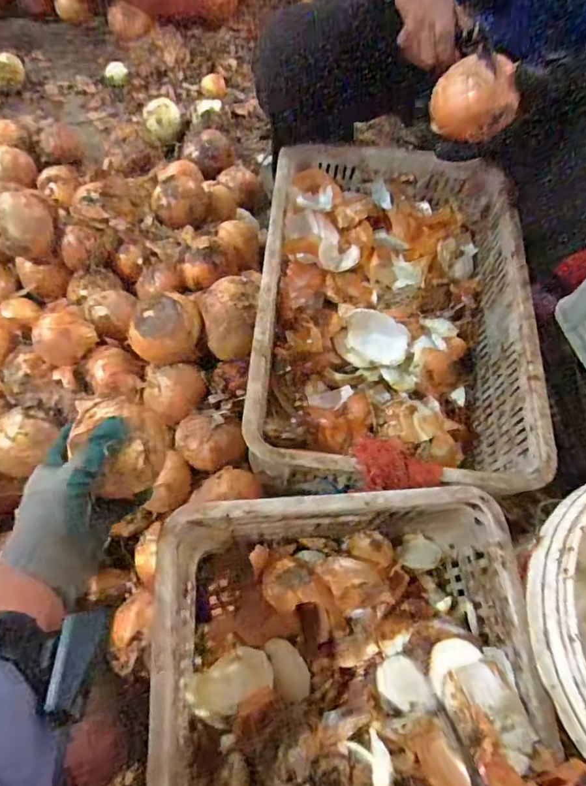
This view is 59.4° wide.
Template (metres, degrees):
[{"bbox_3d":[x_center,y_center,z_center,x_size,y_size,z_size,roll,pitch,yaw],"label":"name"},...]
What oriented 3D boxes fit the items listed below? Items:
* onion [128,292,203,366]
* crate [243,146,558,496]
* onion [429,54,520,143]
[{"bbox_3d":[-0.178,-0.085,0.731,0.096,0.087,0.084,-6,65,-5],"label":"onion"},{"bbox_3d":[0.136,-0.110,0.771,0.360,0.189,0.549,4,64,0],"label":"crate"},{"bbox_3d":[0.212,-0.353,0.607,0.077,0.073,0.079,1,64,-2],"label":"onion"}]

